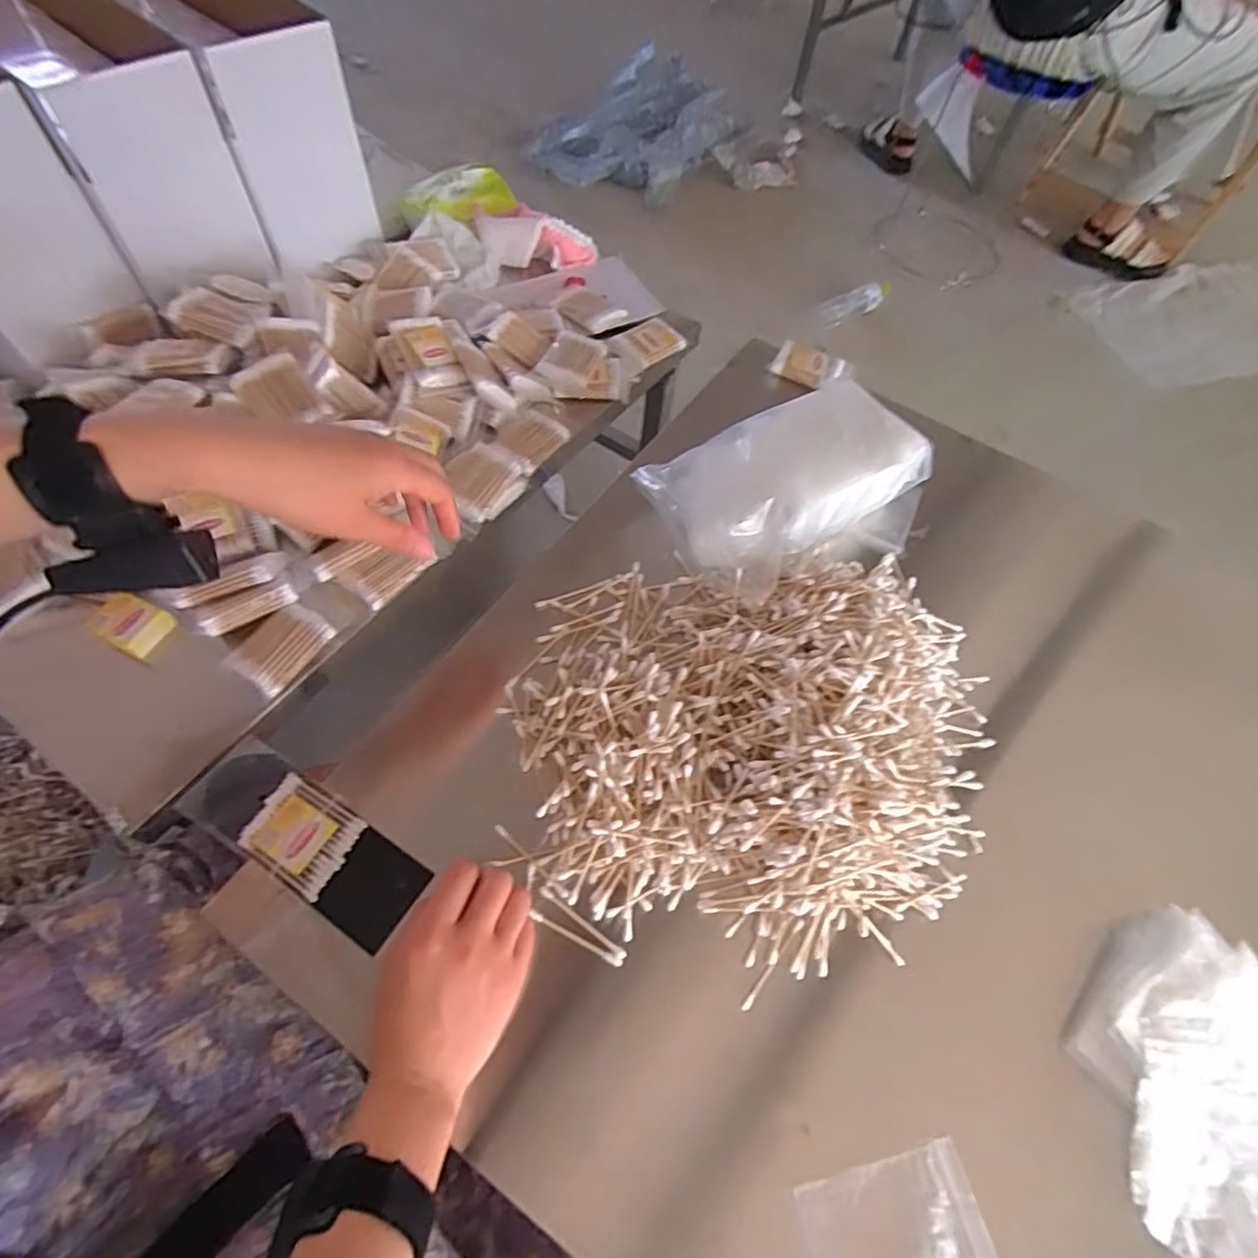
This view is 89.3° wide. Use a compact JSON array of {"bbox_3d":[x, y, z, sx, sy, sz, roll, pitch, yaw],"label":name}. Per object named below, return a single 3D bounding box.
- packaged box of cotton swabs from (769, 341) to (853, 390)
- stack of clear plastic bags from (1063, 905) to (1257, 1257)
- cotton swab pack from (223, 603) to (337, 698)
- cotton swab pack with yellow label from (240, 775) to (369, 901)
[{"bbox_3d":[0.208,-0.302,0.729,0.083,0.024,0.042,23,61,7],"label":"packaged box of cotton swabs"},{"bbox_3d":[0.372,0.293,0.405,0.160,0.027,0.190,33,63,13],"label":"stack of clear plastic bags"},{"bbox_3d":[-0.281,0.014,0.516,0.049,0.016,0.071,28,62,10],"label":"cotton swab pack"},{"bbox_3d":[-0.230,0.144,0.448,0.074,0.005,0.058,30,62,11],"label":"cotton swab pack with yellow label"}]

